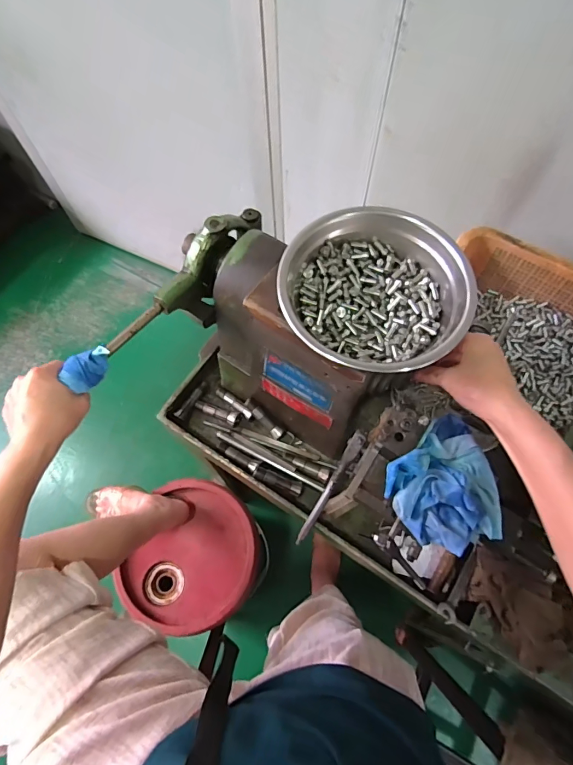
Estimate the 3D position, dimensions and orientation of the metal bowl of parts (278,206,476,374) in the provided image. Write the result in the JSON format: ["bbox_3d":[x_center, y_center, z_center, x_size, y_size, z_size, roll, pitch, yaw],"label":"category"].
[{"bbox_3d":[0.082,-0.089,0.399,0.165,0.055,0.155,12,67,6],"label":"metal bowl of parts"}]

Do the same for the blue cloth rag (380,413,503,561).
[{"bbox_3d":[0.164,0.103,0.411,0.116,0.037,0.110,-39,72,-15],"label":"blue cloth rag"}]

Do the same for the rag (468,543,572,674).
[{"bbox_3d":[0.285,0.277,0.519,0.072,0.073,0.133,-31,70,-12],"label":"rag"}]

